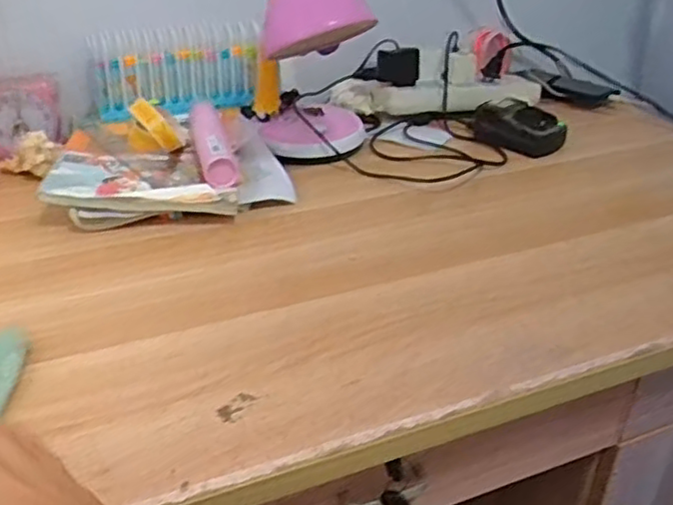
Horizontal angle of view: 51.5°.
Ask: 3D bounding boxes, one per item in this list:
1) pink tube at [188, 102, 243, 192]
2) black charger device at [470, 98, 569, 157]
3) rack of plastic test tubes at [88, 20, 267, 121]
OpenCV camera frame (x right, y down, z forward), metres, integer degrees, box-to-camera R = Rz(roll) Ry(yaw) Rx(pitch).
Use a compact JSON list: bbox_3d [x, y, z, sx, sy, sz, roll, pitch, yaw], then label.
[{"bbox_3d":[-0.134,-0.120,0.753,0.039,0.034,0.170,-7,32,-15],"label":"pink tube"},{"bbox_3d":[0.226,-0.157,0.873,0.072,0.044,0.106,-25,40,-38],"label":"black charger device"},{"bbox_3d":[-0.188,-0.219,0.845,0.199,0.098,0.030,-12,33,-22],"label":"rack of plastic test tubes"}]

